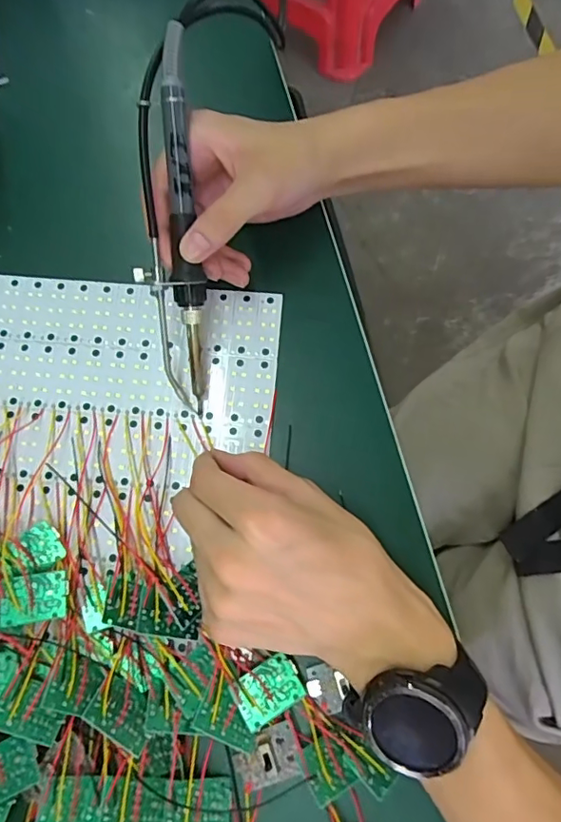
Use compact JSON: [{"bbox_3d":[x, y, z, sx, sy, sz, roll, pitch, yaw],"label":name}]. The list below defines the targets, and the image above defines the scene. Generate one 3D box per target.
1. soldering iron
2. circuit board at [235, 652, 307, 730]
[{"bbox_3d":[-0.063,-0.103,0.312,0.036,0.025,0.210,0,104,-2],"label":"soldering iron"},{"bbox_3d":[-0.007,0.151,0.287,0.035,0.006,0.026,-33,77,-6],"label":"circuit board"}]

